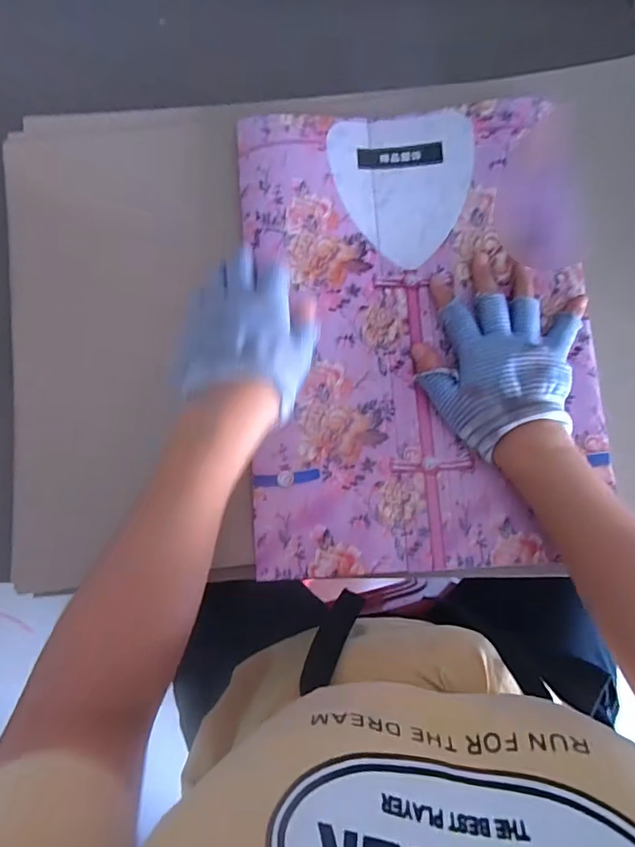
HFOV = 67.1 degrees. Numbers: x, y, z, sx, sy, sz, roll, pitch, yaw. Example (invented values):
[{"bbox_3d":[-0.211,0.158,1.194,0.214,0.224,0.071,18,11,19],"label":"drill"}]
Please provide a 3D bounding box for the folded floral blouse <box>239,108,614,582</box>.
[{"bbox_3d":[0.081,-0.078,0.394,0.271,0.016,0.381,-3,83,1],"label":"folded floral blouse"}]

